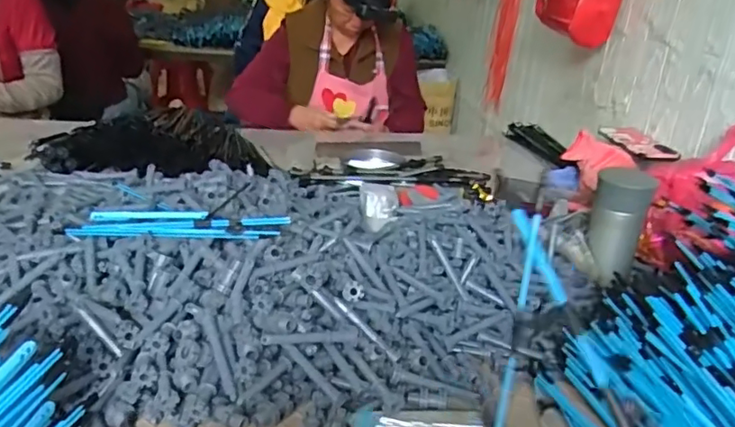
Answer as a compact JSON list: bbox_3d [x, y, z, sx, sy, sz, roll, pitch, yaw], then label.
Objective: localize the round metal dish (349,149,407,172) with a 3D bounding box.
[{"bbox_3d":[0.019,-0.113,1.196,0.115,0.017,0.128,5,24,0],"label":"round metal dish"}]

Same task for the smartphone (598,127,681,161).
[{"bbox_3d":[0.498,-0.131,1.047,0.084,0.014,0.174,1,24,-8],"label":"smartphone"}]

